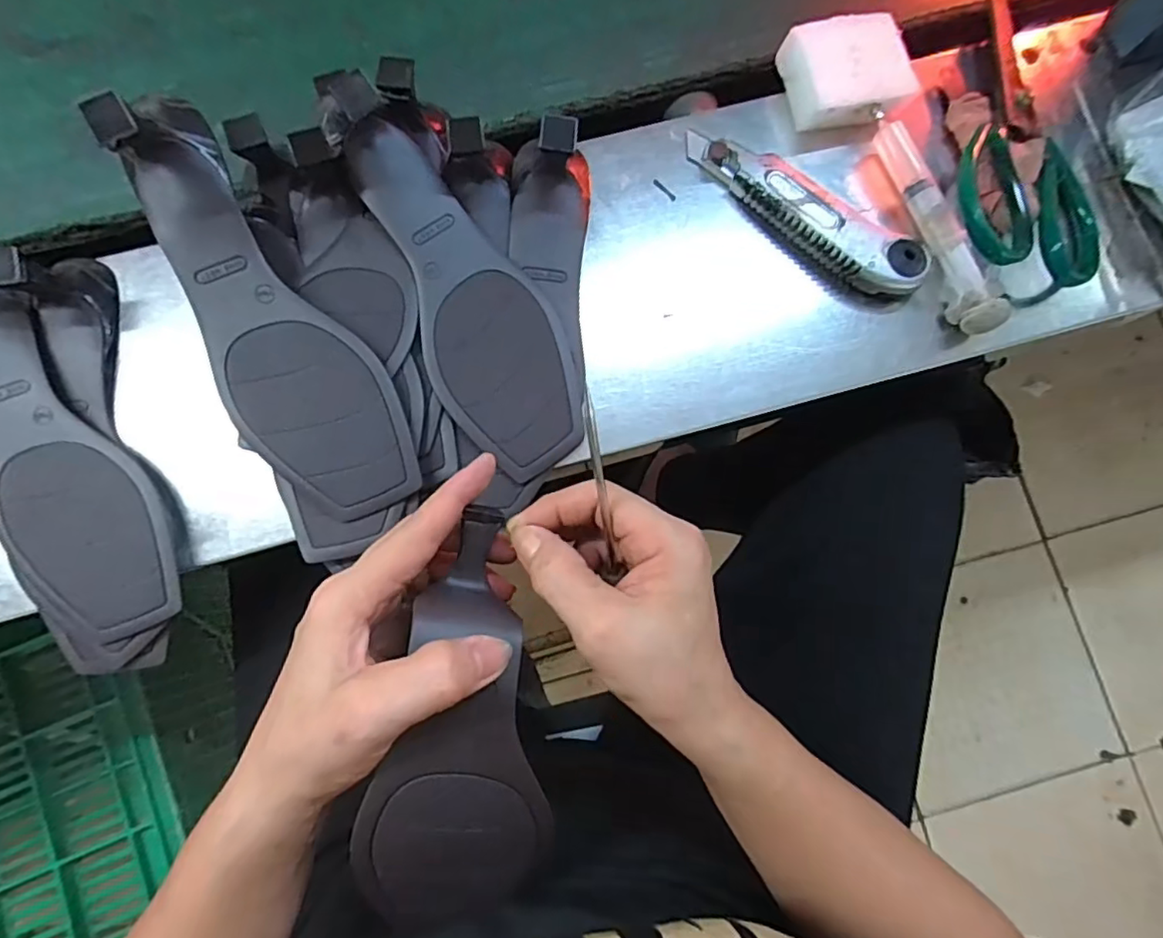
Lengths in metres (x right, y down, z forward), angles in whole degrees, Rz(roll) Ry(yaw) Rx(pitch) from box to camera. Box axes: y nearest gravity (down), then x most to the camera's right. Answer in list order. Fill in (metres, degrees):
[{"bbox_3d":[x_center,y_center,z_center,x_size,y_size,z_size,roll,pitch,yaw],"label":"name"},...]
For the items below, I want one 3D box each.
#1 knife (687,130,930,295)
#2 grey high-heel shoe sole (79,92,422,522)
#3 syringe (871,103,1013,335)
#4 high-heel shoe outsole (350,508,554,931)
[{"bbox_3d":[0.132,-0.156,0.368,0.158,0.025,0.038,36,80,6],"label":"knife"},{"bbox_3d":[-0.164,-0.076,0.306,0.079,0.049,0.227,-30,98,-7],"label":"grey high-heel shoe sole"},{"bbox_3d":[0.210,-0.149,0.366,0.023,0.032,0.147,-17,79,-5],"label":"syringe"},{"bbox_3d":[-0.048,0.106,0.255,0.071,0.044,0.167,4,84,0],"label":"high-heel shoe outsole"}]

